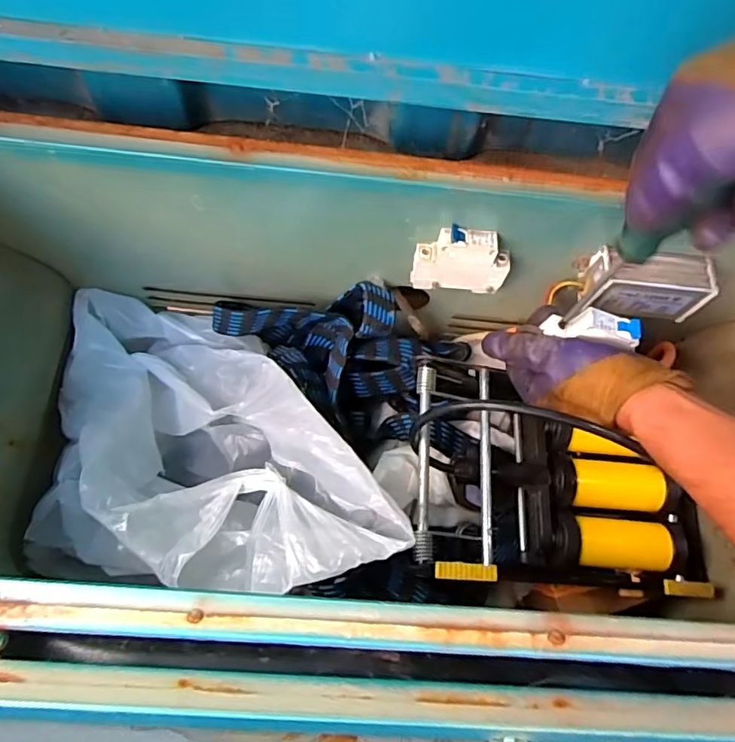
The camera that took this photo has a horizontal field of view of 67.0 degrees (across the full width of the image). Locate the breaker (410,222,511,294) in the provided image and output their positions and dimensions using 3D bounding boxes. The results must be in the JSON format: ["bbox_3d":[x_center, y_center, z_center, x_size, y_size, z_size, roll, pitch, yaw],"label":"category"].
[{"bbox_3d":[0.078,-0.091,0.464,0.078,0.065,0.020,3,65,-2],"label":"breaker"}]

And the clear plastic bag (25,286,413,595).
[{"bbox_3d":[-0.135,0.050,0.484,0.340,0.124,0.253,10,65,1],"label":"clear plastic bag"}]

